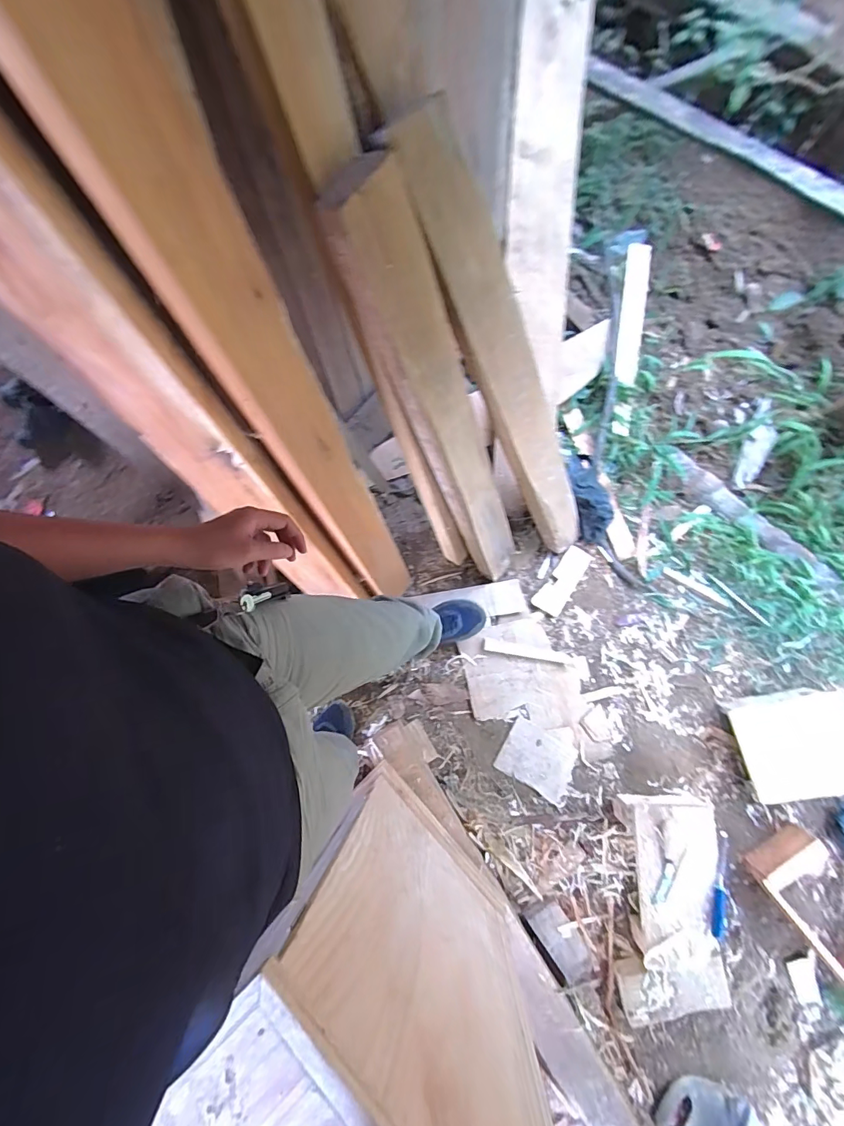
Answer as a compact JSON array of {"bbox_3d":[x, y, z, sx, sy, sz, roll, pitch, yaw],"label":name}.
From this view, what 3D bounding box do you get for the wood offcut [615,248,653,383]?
[{"bbox_3d":[0.633,-0.745,1.352,0.074,0.028,0.402,5,94,3],"label":"wood offcut"}]

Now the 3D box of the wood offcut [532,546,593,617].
[{"bbox_3d":[0.437,0.054,1.400,0.086,0.017,0.224,33,78,10],"label":"wood offcut"}]

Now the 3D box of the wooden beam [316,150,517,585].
[{"bbox_3d":[0.079,-0.253,0.997,0.079,1.018,0.141,34,77,35],"label":"wooden beam"}]

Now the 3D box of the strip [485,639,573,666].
[{"bbox_3d":[0.316,0.266,1.344,0.260,0.021,0.038,9,75,4],"label":"strip"}]

